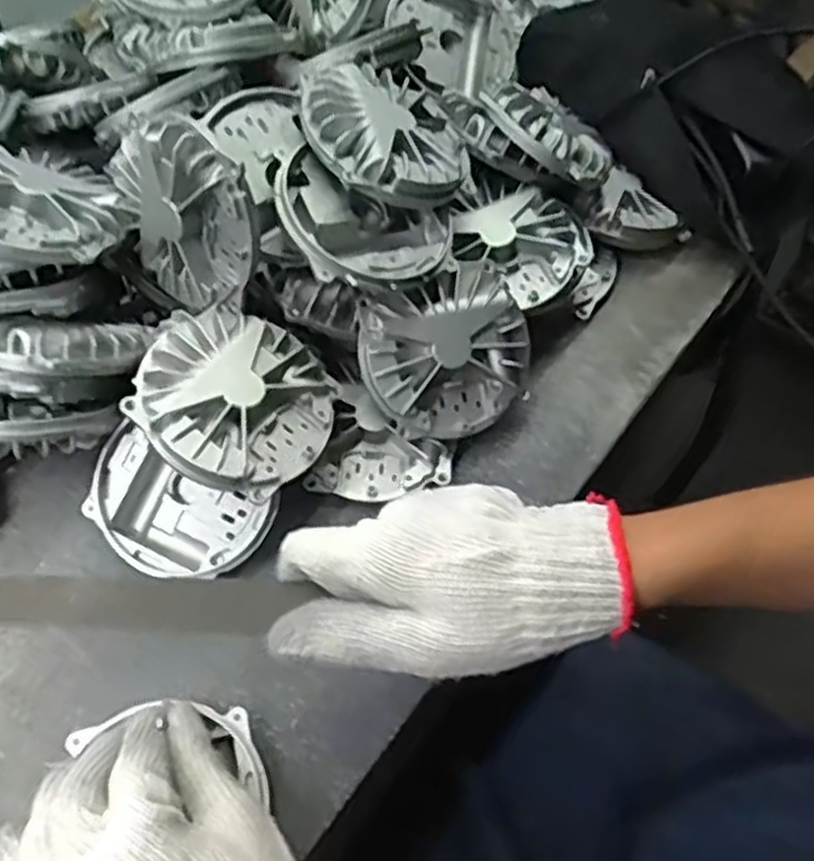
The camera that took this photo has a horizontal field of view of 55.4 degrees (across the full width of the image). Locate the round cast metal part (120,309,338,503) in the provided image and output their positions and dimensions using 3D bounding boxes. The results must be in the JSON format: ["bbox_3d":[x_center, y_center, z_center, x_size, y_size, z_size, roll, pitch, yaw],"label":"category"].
[{"bbox_3d":[-0.096,-0.019,0.443,0.109,0.028,0.109,11,65,-26],"label":"round cast metal part"}]

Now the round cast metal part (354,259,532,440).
[{"bbox_3d":[0.025,-0.047,0.488,0.106,0.028,0.097,-3,101,-15],"label":"round cast metal part"}]

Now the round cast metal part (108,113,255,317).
[{"bbox_3d":[-0.124,-0.127,0.452,0.096,0.104,0.030,11,34,26],"label":"round cast metal part"}]

